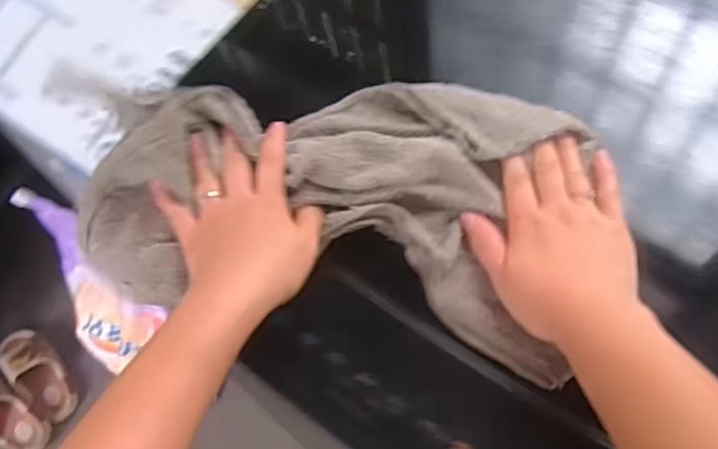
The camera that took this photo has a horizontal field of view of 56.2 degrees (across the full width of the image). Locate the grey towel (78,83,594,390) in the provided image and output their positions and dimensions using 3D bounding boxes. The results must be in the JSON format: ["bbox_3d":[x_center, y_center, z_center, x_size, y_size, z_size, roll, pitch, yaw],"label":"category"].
[{"bbox_3d":[-0.021,-0.027,0.481,0.341,0.047,0.199,11,66,9],"label":"grey towel"}]

